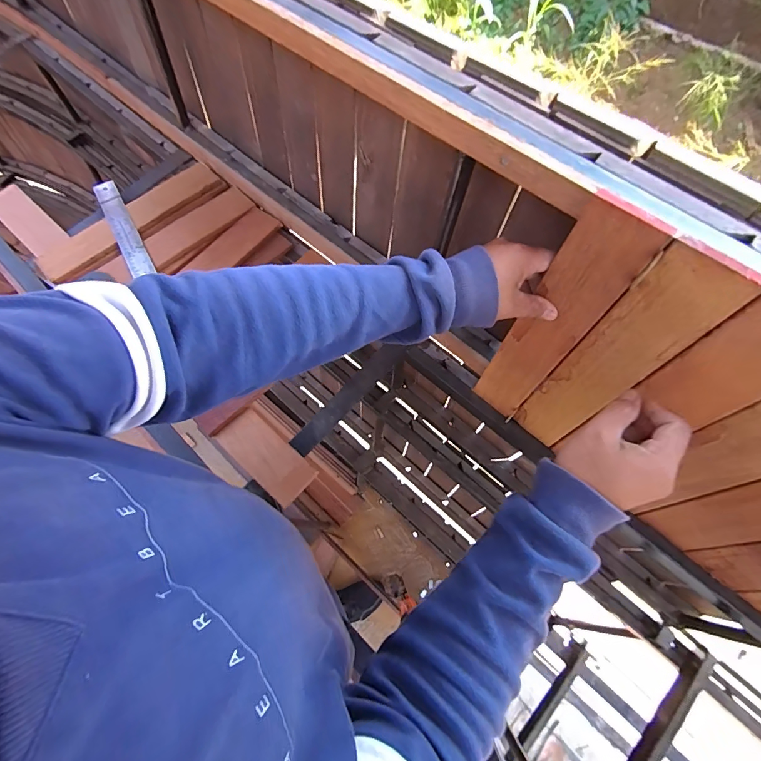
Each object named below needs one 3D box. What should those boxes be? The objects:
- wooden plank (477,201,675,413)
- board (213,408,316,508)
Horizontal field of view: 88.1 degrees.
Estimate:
[{"bbox_3d":[0.178,-0.046,0.437,0.067,0.320,0.007,42,66,16],"label":"wooden plank"},{"bbox_3d":[-0.164,0.108,0.560,0.152,0.022,0.064,38,75,15],"label":"board"}]

